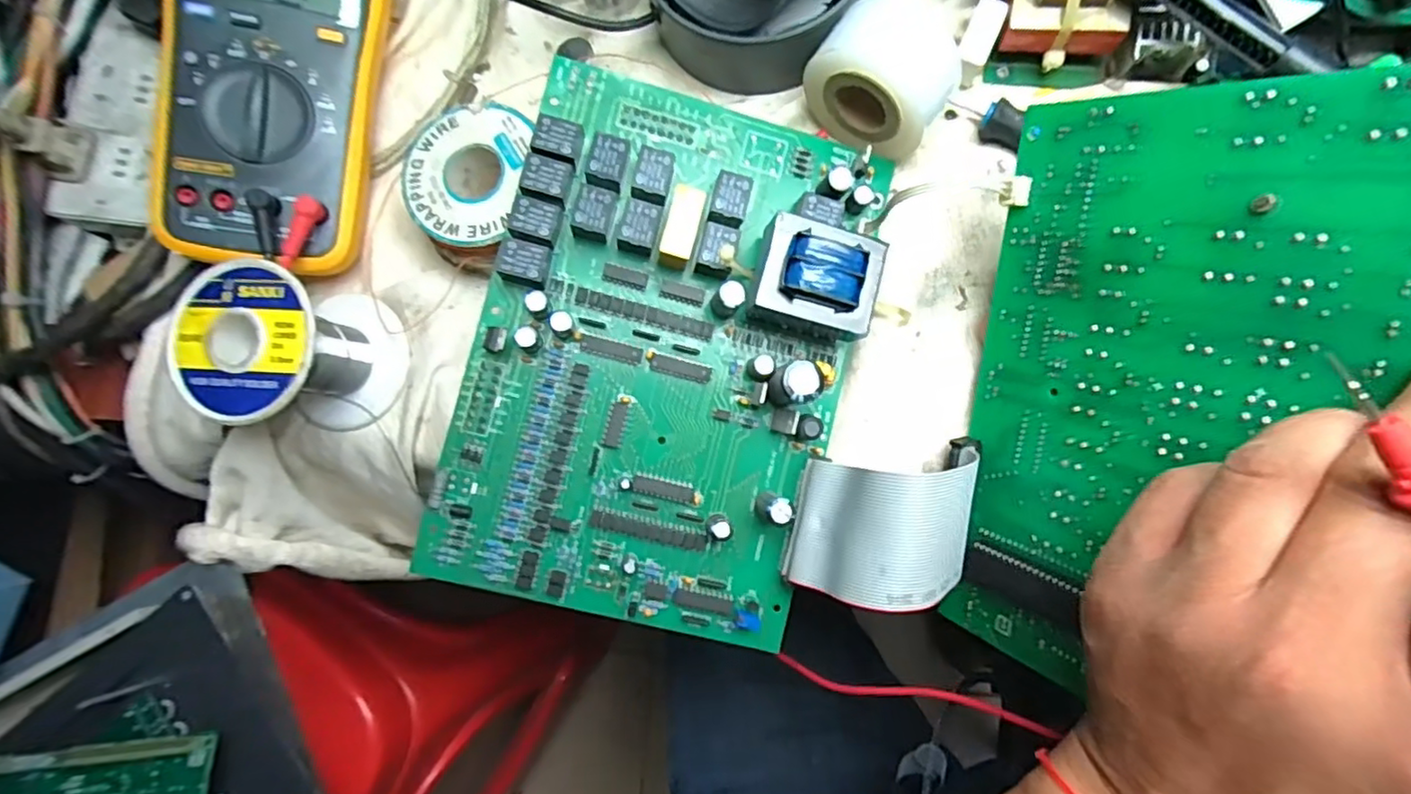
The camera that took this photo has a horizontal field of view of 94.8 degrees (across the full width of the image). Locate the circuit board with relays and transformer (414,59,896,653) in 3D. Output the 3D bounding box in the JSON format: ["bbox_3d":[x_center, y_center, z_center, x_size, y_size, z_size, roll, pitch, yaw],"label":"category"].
[{"bbox_3d":[-0.014,-0.018,0.266,0.159,0.039,0.228,15,86,-7],"label":"circuit board with relays and transformer"}]

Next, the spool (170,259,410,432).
[{"bbox_3d":[-0.177,-0.019,0.284,0.060,0.066,0.064,-1,82,6],"label":"spool"}]

